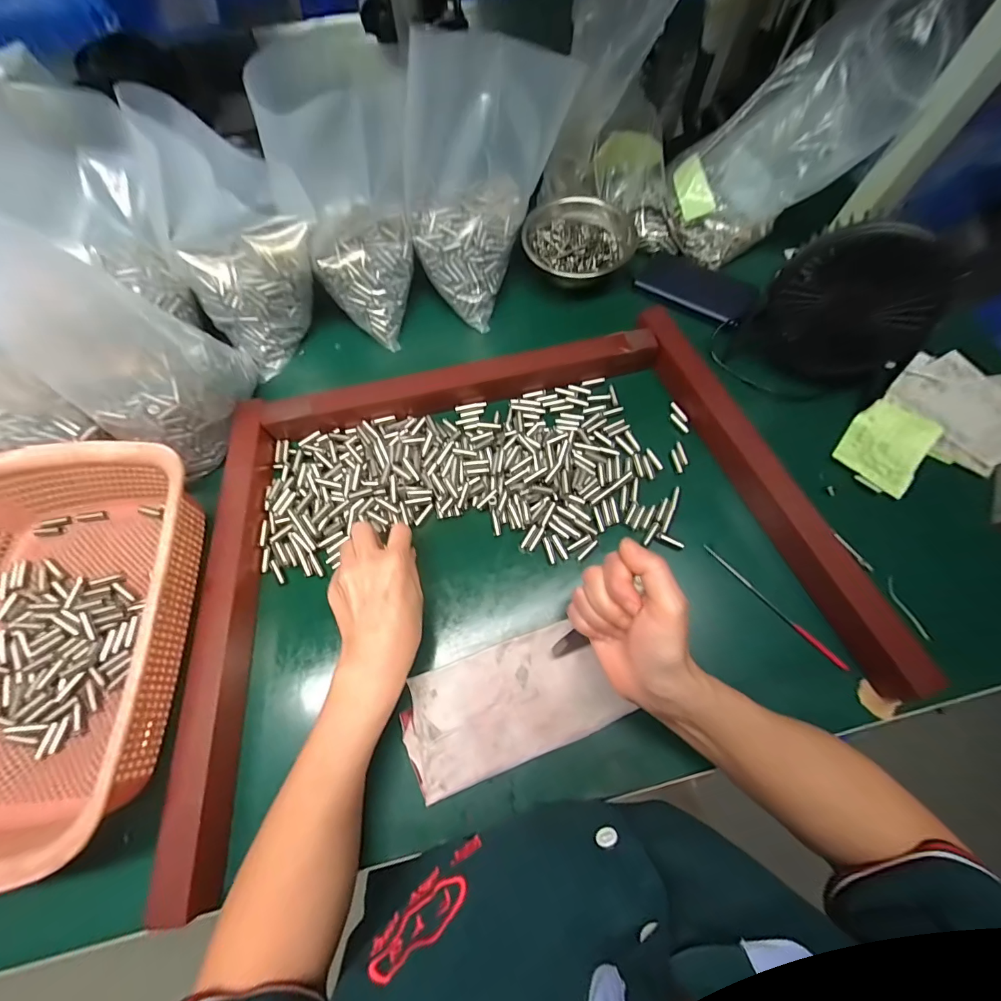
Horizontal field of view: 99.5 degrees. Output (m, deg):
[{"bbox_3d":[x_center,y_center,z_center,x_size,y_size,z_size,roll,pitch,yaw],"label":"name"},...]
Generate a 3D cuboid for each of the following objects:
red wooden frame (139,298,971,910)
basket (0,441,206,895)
[{"bbox_3d":[0.007,0.022,0.369,0.528,0.048,0.400,-13,69,-4],"label":"red wooden frame"},{"bbox_3d":[-0.356,0.104,0.327,0.215,0.083,0.292,-6,68,-2],"label":"basket"}]

